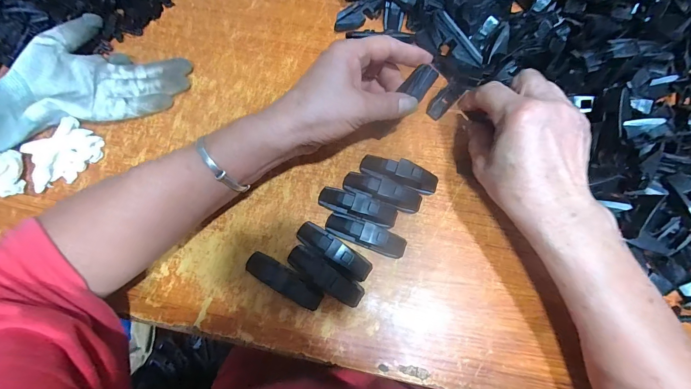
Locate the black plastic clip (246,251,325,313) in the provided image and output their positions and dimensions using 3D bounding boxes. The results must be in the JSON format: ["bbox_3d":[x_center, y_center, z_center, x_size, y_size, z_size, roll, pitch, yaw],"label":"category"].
[{"bbox_3d":[-0.055,0.077,0.281,0.074,0.017,0.021,30,77,8],"label":"black plastic clip"}]

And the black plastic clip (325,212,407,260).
[{"bbox_3d":[0.018,0.037,0.289,0.075,0.022,0.021,19,75,6],"label":"black plastic clip"}]

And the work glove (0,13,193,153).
[{"bbox_3d":[-0.276,-0.122,0.327,0.210,0.035,0.123,-20,75,-5],"label":"work glove"}]

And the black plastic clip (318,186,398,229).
[{"bbox_3d":[0.011,0.012,0.296,0.075,0.023,0.020,19,75,6],"label":"black plastic clip"}]

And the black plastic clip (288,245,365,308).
[{"bbox_3d":[-0.018,0.072,0.278,0.073,0.025,0.023,34,77,9],"label":"black plastic clip"}]

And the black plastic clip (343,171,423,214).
[{"bbox_3d":[0.034,-0.002,0.299,0.075,0.023,0.021,19,75,6],"label":"black plastic clip"}]

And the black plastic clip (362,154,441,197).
[{"bbox_3d":[0.051,-0.019,0.303,0.075,0.024,0.024,17,75,5],"label":"black plastic clip"}]

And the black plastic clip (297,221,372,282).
[{"bbox_3d":[-0.011,0.051,0.285,0.074,0.025,0.021,33,77,9],"label":"black plastic clip"}]

